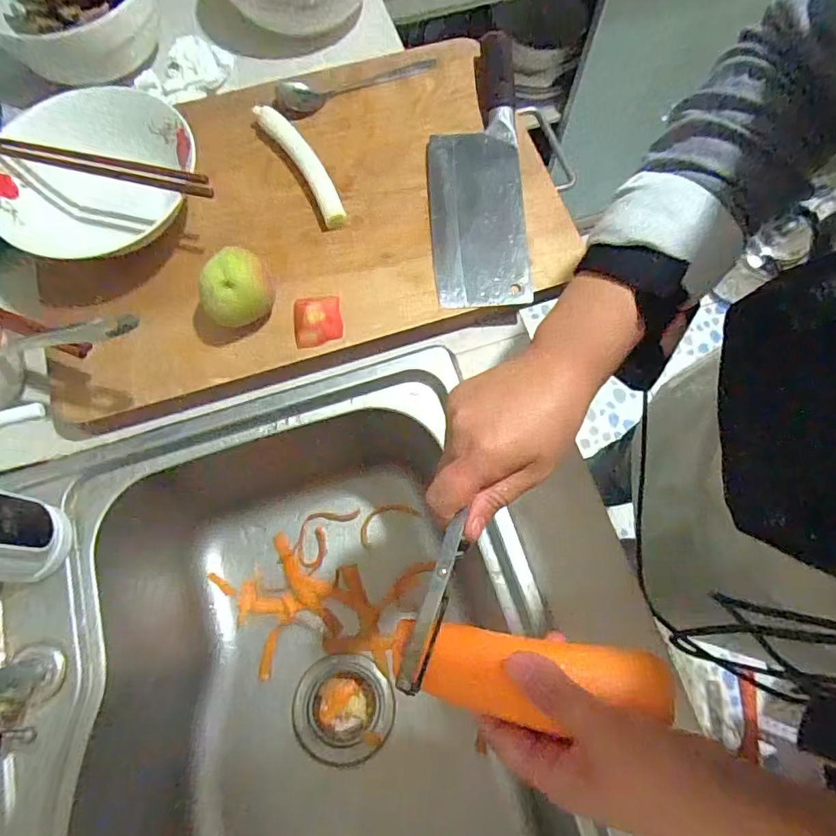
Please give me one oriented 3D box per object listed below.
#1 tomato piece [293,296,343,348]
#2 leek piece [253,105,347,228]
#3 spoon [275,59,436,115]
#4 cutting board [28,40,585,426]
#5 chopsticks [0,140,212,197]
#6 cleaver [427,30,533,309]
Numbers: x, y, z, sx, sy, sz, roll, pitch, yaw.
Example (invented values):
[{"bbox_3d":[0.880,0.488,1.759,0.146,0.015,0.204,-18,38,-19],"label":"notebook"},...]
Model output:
[{"bbox_3d":[-0.087,-0.087,0.446,0.040,0.014,0.047,-9,74,-3],"label":"tomato piece"},{"bbox_3d":[-0.108,-0.242,0.490,0.026,0.021,0.148,-31,76,-9],"label":"leek piece"},{"bbox_3d":[-0.062,-0.344,0.538,0.169,0.011,0.038,-15,74,-5],"label":"spoon"},{"bbox_3d":[-0.114,-0.199,0.503,0.472,0.034,0.312,-16,74,-5],"label":"cutting board"},{"bbox_3d":[-0.288,-0.214,0.434,0.244,0.013,0.015,13,72,4],"label":"chopsticks"},{"bbox_3d":[0.055,-0.241,0.499,0.086,0.023,0.292,-2,72,-1],"label":"cleaver"}]

